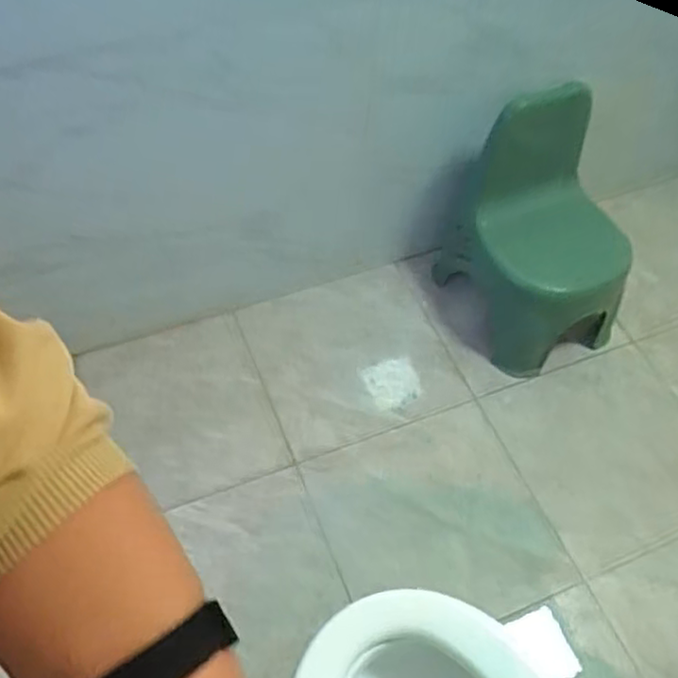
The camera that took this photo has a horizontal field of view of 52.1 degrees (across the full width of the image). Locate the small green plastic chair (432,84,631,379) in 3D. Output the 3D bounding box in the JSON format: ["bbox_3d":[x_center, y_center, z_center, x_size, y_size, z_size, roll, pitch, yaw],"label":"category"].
[{"bbox_3d":[0.410,-0.201,1.393,0.274,0.438,0.347,-21,60,-16],"label":"small green plastic chair"}]

